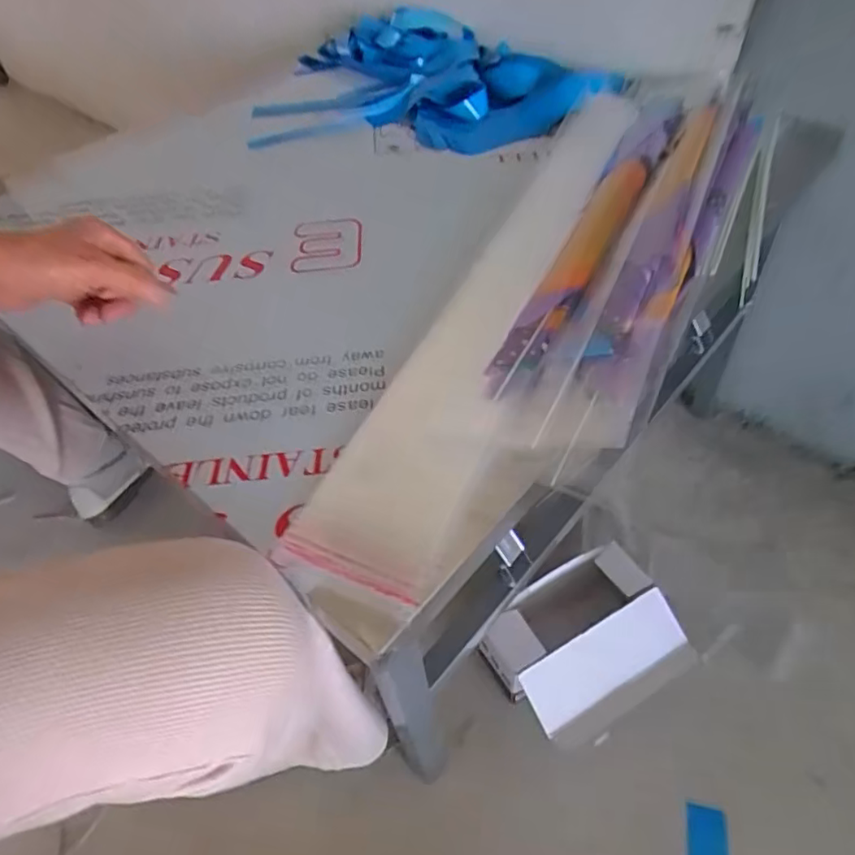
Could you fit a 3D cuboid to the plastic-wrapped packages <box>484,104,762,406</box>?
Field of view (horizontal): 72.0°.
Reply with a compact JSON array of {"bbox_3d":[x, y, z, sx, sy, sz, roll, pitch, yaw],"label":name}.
[{"bbox_3d":[0.205,-0.192,0.545,0.124,0.050,0.468,18,52,20],"label":"plastic-wrapped packages"}]

